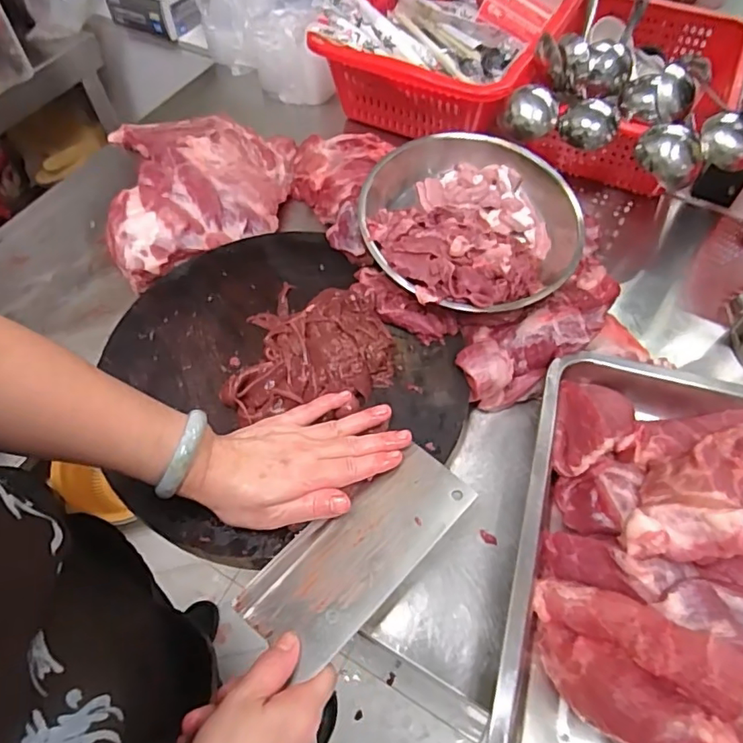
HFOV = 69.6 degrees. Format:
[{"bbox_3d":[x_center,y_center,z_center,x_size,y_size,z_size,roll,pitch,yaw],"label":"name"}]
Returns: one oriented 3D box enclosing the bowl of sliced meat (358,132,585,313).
[{"bbox_3d":[0.097,-0.139,0.528,0.201,0.073,0.207,-1,59,2],"label":"bowl of sliced meat"}]

